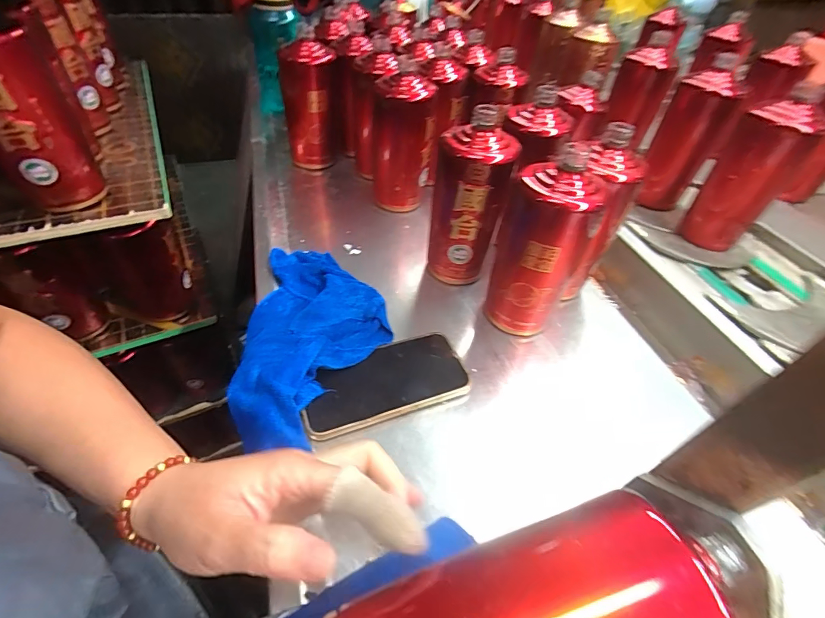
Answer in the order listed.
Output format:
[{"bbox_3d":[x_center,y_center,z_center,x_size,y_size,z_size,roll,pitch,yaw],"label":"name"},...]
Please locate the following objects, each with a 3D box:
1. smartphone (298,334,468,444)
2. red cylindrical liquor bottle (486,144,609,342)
[{"bbox_3d":[-0.026,0.071,0.379,0.153,0.016,0.077,-16,50,-18],"label":"smartphone"},{"bbox_3d":[0.125,-0.057,0.401,0.077,0.199,0.059,17,48,12],"label":"red cylindrical liquor bottle"}]

